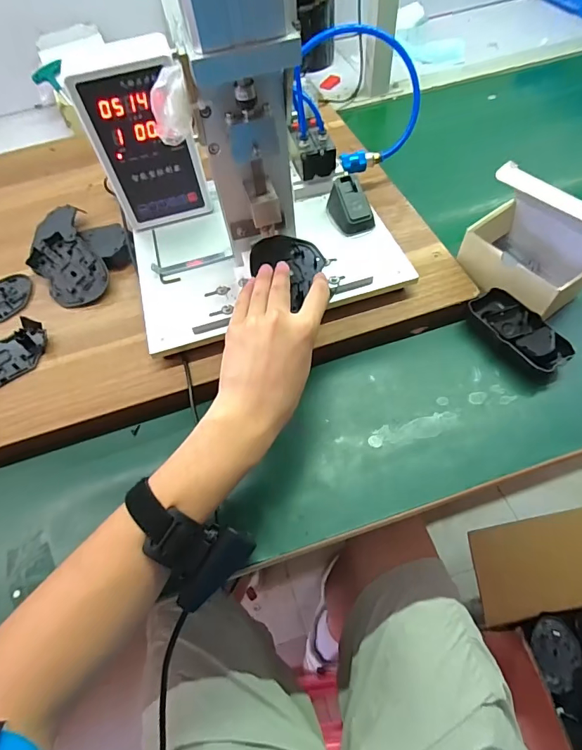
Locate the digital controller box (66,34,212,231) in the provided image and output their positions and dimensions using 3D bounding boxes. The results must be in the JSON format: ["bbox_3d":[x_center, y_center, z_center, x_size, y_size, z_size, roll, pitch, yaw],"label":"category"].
[{"bbox_3d":[-0.163,-0.255,0.473,0.102,0.185,0.042,-17,58,-5],"label":"digital controller box"}]

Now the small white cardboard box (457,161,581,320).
[{"bbox_3d":[0.267,-0.147,0.456,0.103,0.129,0.125,-33,62,-14],"label":"small white cardboard box"}]

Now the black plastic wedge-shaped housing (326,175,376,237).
[{"bbox_3d":[0.071,-0.206,0.510,0.042,0.036,0.066,-20,59,-7],"label":"black plastic wedge-shaped housing"}]

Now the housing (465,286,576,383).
[{"bbox_3d":[0.243,-0.045,0.451,0.050,0.032,0.110,-26,59,-11],"label":"housing"}]

